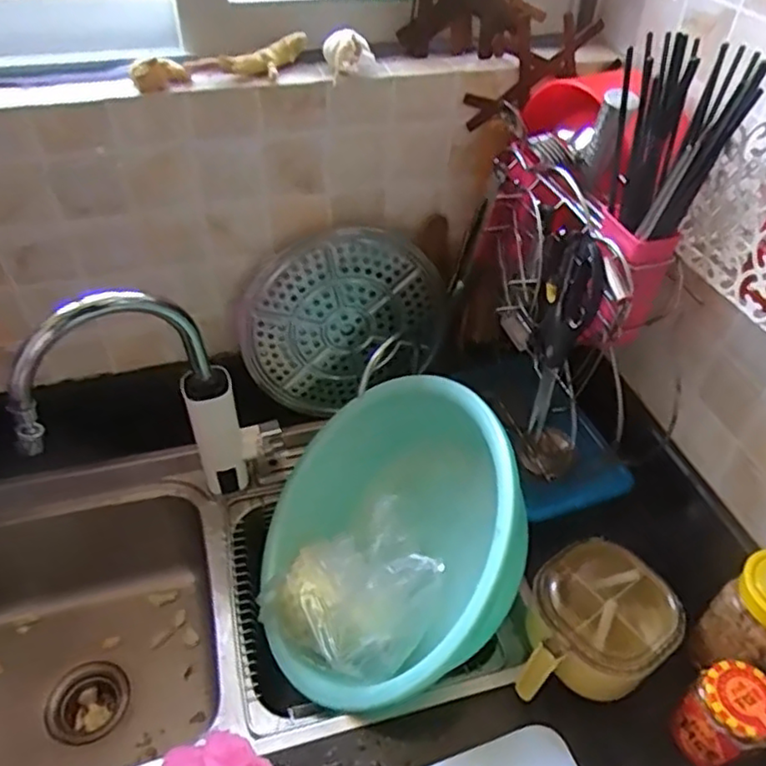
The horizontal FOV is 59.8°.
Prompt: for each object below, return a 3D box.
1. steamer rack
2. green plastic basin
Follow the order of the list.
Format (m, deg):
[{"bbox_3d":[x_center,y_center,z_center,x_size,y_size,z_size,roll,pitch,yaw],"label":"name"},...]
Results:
[{"bbox_3d":[-0.049,-0.070,0.886,0.271,0.239,0.044,-7,44,-9],"label":"steamer rack"},{"bbox_3d":[-0.003,0.179,0.784,0.386,0.136,0.363,-26,48,33],"label":"green plastic basin"}]

